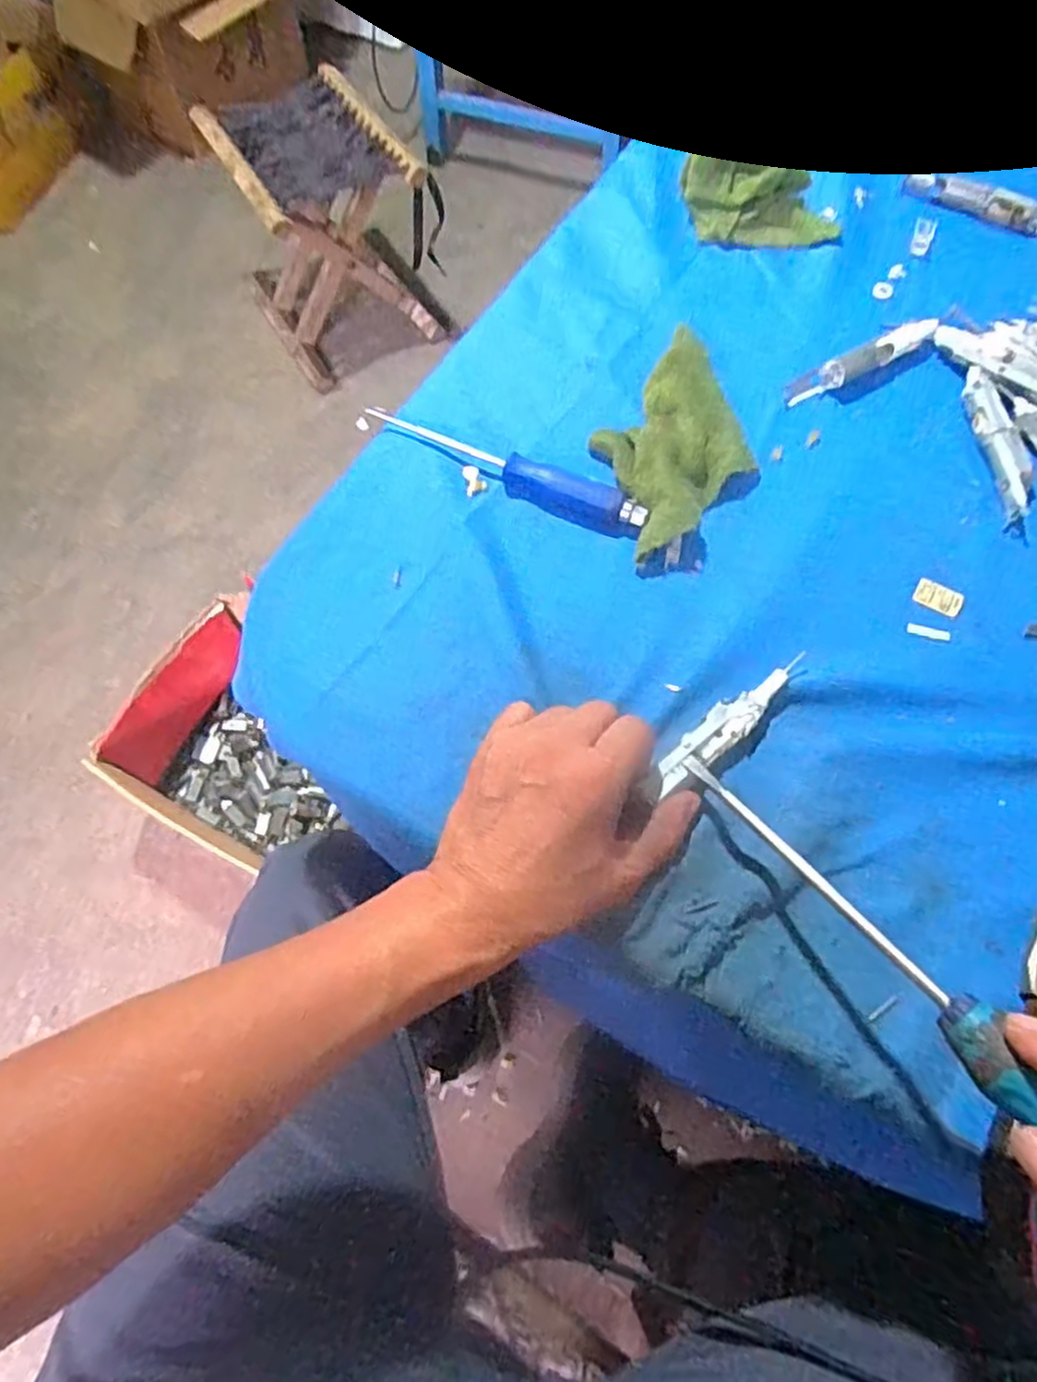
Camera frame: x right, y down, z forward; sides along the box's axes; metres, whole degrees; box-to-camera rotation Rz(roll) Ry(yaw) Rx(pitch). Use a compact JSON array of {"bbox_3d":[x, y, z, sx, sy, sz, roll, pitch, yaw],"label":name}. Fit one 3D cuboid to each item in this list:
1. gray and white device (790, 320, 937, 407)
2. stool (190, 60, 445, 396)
[{"bbox_3d":[0.232,-0.220,0.487,0.118,0.016,0.018,-31,69,-12],"label":"gray and white device"},{"bbox_3d":[-0.326,-0.795,1.264,0.292,0.290,0.318,-28,70,-13],"label":"stool"}]

